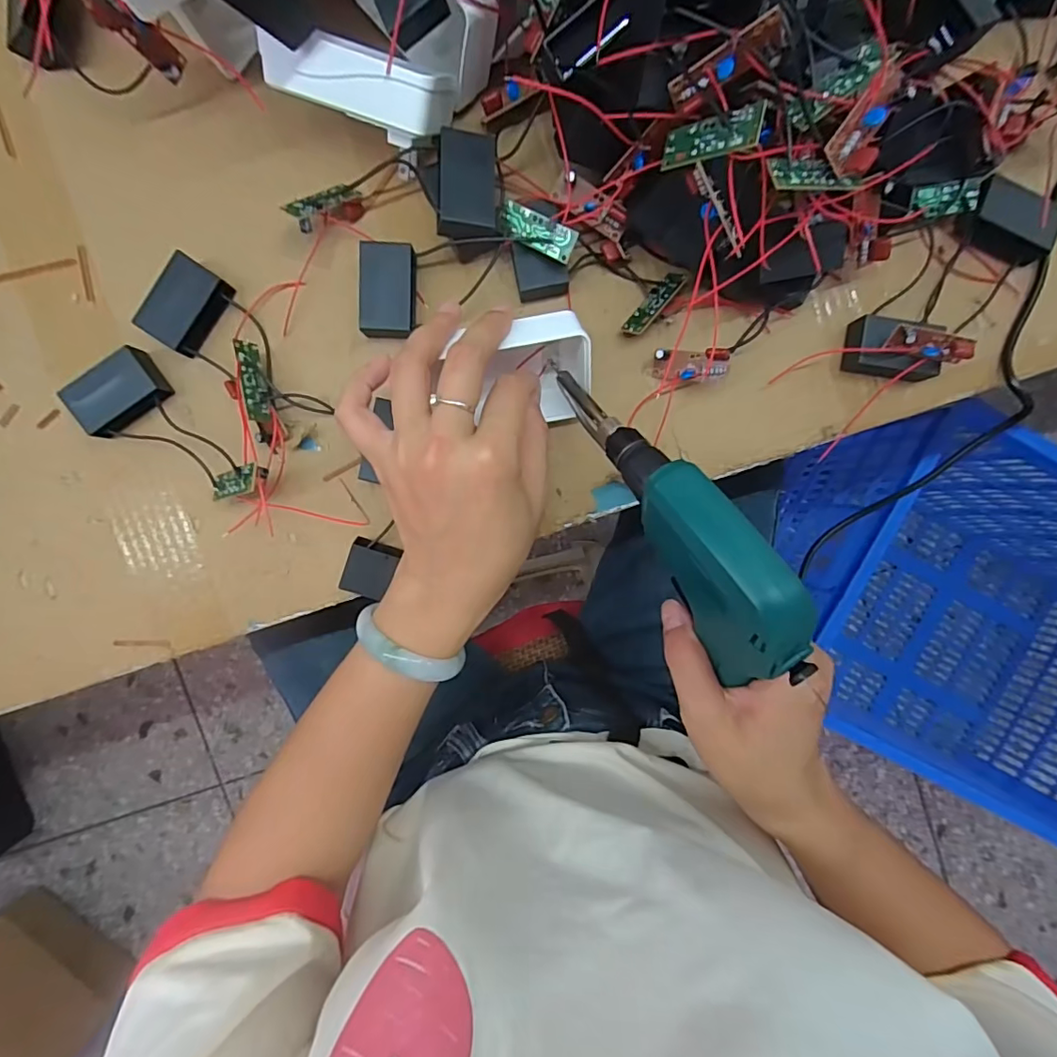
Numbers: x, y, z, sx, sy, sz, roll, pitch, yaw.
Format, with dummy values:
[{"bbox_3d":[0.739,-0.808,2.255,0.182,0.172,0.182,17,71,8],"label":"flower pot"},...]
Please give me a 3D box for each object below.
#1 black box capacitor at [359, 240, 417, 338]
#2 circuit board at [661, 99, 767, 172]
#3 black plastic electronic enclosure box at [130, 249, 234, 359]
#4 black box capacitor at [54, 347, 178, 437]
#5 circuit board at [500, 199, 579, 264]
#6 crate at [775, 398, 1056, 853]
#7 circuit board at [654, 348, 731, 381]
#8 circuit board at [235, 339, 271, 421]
[{"bbox_3d":[-0.079,-0.134,0.302,0.030,0.018,0.049,3,92,-1],"label":"black box capacitor"},{"bbox_3d":[0.078,-0.168,0.227,0.005,0.046,0.016,16,93,-45],"label":"circuit board"},{"bbox_3d":[-0.193,-0.125,0.299,0.030,0.019,0.048,30,91,-2],"label":"black plastic electronic enclosure box"},{"bbox_3d":[-0.232,-0.076,0.300,0.047,0.020,0.032,-36,93,0],"label":"black box capacitor"},{"bbox_3d":[0.005,-0.160,0.285,0.044,0.005,0.017,29,110,8],"label":"circuit board"},{"bbox_3d":[0.746,0.178,0.896,0.687,0.407,0.462,27,92,-3],"label":"crate"},{"bbox_3d":[0.091,-0.094,0.301,0.044,0.012,0.018,13,93,41],"label":"circuit board"},{"bbox_3d":[-0.152,-0.082,0.294,0.004,0.016,0.043,-5,99,34],"label":"circuit board"}]

